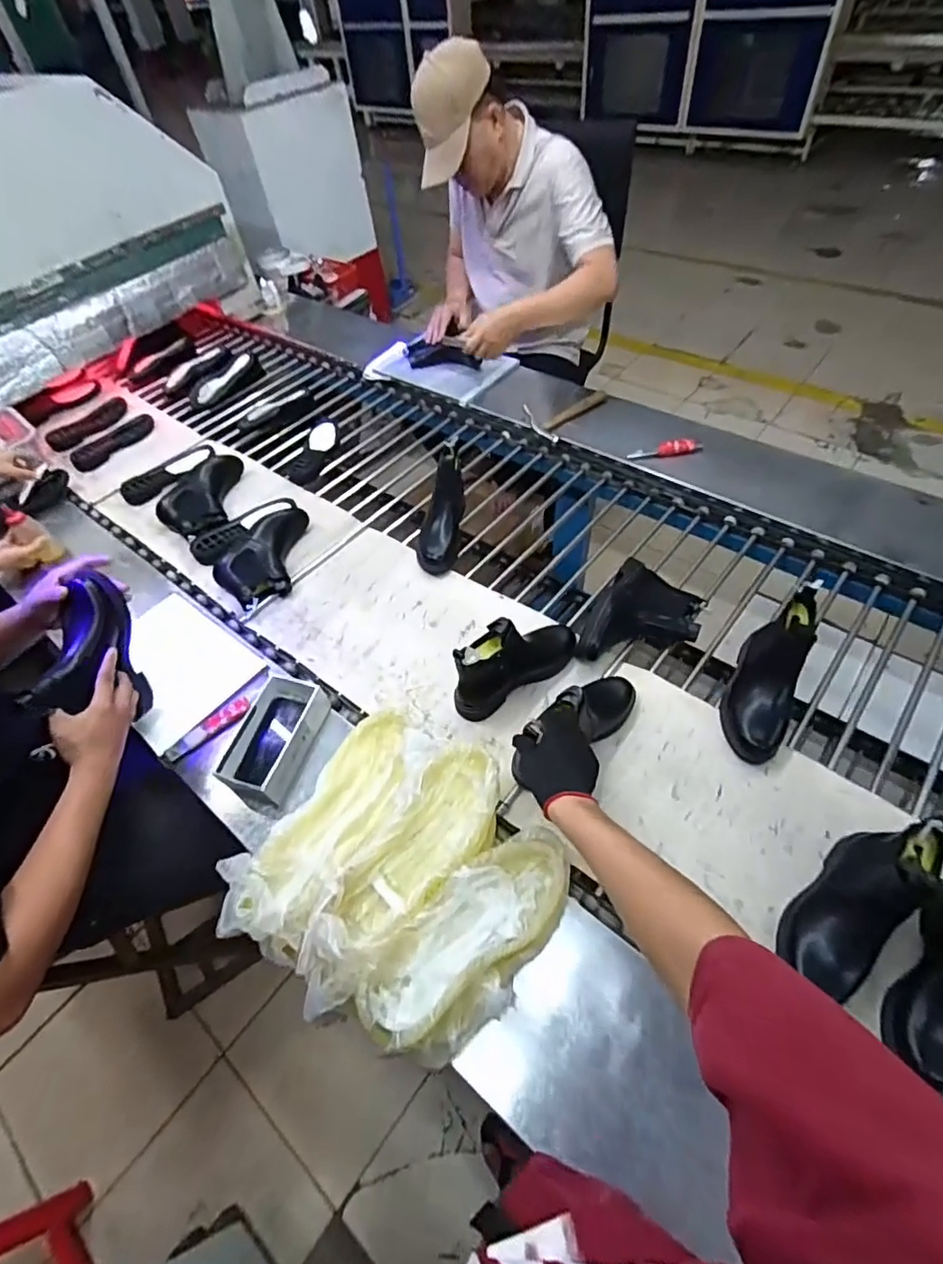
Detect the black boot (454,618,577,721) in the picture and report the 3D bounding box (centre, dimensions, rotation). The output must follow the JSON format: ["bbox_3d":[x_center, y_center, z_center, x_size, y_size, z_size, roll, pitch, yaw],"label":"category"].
[{"bbox_3d":[0.078,0.040,0.886,0.080,0.163,0.238,36,65,28],"label":"black boot"}]

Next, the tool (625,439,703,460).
[{"bbox_3d":[0.451,-0.424,1.276,0.168,0.035,0.032,-5,54,3],"label":"tool"}]

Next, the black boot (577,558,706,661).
[{"bbox_3d":[0.309,-0.019,0.970,0.158,0.096,0.262,28,62,24],"label":"black boot"}]

